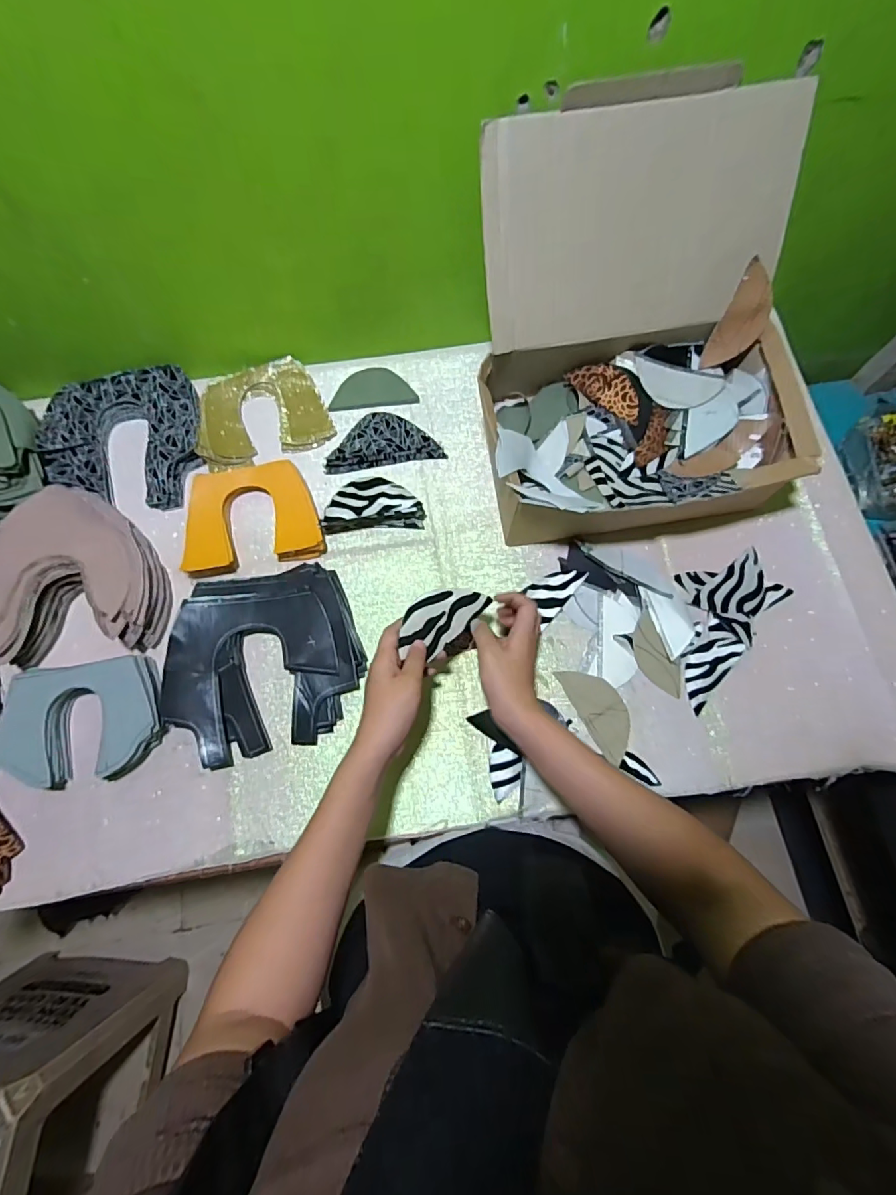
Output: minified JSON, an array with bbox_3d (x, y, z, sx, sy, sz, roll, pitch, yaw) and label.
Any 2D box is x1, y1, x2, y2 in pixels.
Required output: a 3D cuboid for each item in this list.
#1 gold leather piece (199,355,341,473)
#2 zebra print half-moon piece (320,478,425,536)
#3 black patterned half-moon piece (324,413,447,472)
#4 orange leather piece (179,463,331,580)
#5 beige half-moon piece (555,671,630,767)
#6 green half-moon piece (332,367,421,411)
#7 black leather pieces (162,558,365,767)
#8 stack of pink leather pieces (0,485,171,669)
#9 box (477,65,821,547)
[{"bbox_3d":[-0.242,-0.240,0.648,0.160,0.028,0.129,-20,76,-5],"label":"gold leather piece"},{"bbox_3d":[-0.089,-0.109,0.600,0.119,0.046,0.049,-4,75,-1],"label":"zebra print half-moon piece"},{"bbox_3d":[-0.086,-0.202,0.646,0.146,0.014,0.073,-10,75,-3],"label":"black patterned half-moon piece"},{"bbox_3d":[-0.233,-0.095,0.594,0.159,0.018,0.124,-11,77,-2],"label":"orange leather piece"},{"bbox_3d":[0.169,0.122,0.552,0.049,0.004,0.108,-27,73,-7],"label":"beige half-moon piece"},{"bbox_3d":[-0.099,-0.281,0.669,0.111,0.004,0.060,-5,75,-1],"label":"green half-moon piece"},{"bbox_3d":[-0.202,0.069,0.552,0.204,0.035,0.191,-13,75,-3],"label":"black leather pieces"},{"bbox_3d":[-0.419,-0.026,0.561,0.179,0.057,0.182,-8,75,-2],"label":"stack of pink leather pieces"},{"bbox_3d":[0.206,-0.264,0.531,0.324,0.259,0.324,-5,75,-1],"label":"box"}]

